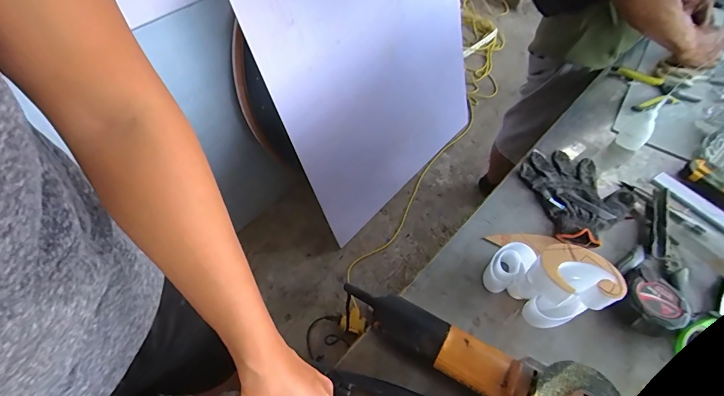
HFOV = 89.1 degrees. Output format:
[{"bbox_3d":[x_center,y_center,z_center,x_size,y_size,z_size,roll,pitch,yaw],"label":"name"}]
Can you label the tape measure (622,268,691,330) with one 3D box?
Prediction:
[{"bbox_3d":[0.396,0.141,0.507,0.069,0.039,0.083,-17,56,-14],"label":"tape measure"}]

